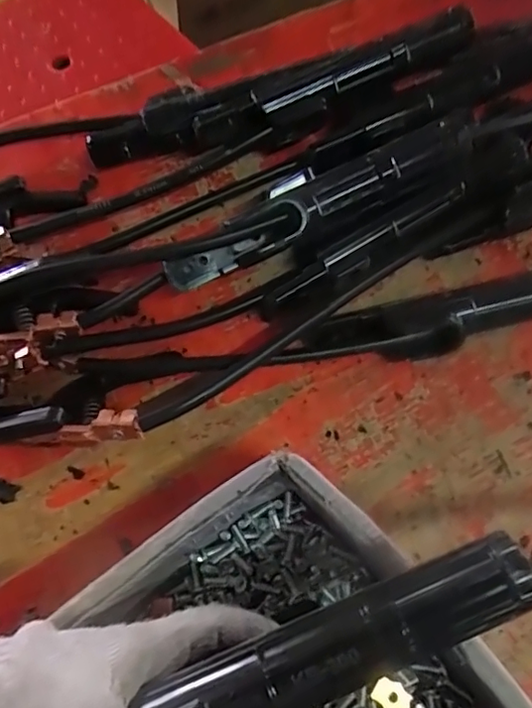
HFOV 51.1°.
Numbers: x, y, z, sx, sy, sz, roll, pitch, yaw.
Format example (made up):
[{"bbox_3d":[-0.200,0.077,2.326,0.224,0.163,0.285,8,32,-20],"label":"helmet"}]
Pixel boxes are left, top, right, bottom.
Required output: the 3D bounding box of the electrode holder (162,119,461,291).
[{"bbox_3d":[0.028,-0.084,0.326,0.185,0.034,0.032,-24,72,-7],"label":"electrode holder"}]

